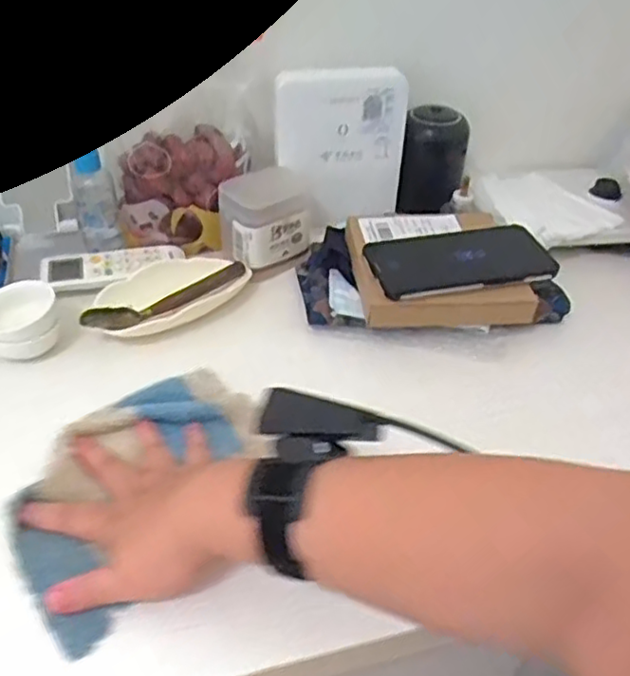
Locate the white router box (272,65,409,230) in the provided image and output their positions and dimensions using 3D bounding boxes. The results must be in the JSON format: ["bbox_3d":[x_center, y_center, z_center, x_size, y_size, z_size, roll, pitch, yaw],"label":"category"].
[{"bbox_3d":[0.024,-0.187,0.664,0.134,0.152,0.043,-1,39,-4],"label":"white router box"}]

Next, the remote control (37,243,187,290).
[{"bbox_3d":[-0.189,-0.071,0.625,0.128,0.015,0.057,-12,41,-17],"label":"remote control"}]

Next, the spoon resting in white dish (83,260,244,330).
[{"bbox_3d":[-0.129,-0.038,0.590,0.156,0.014,0.021,-28,48,-32],"label":"spoon resting in white dish"}]

